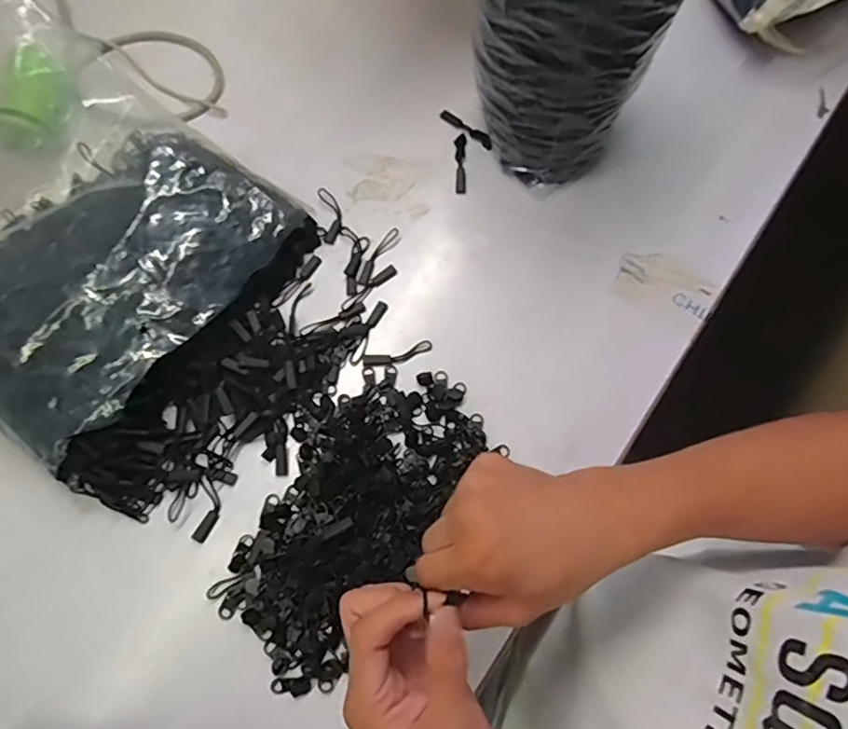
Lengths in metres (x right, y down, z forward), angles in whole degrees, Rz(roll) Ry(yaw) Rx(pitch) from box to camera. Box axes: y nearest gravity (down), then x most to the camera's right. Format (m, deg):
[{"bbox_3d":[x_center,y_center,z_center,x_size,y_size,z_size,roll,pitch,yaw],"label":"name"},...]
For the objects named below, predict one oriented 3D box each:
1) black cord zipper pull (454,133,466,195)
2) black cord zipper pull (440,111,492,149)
[{"bbox_3d":[0.034,-0.191,0.524,0.011,0.004,0.066,3,72,-1],"label":"black cord zipper pull"},{"bbox_3d":[0.042,-0.229,0.537,0.062,0.005,0.011,37,74,10],"label":"black cord zipper pull"}]

